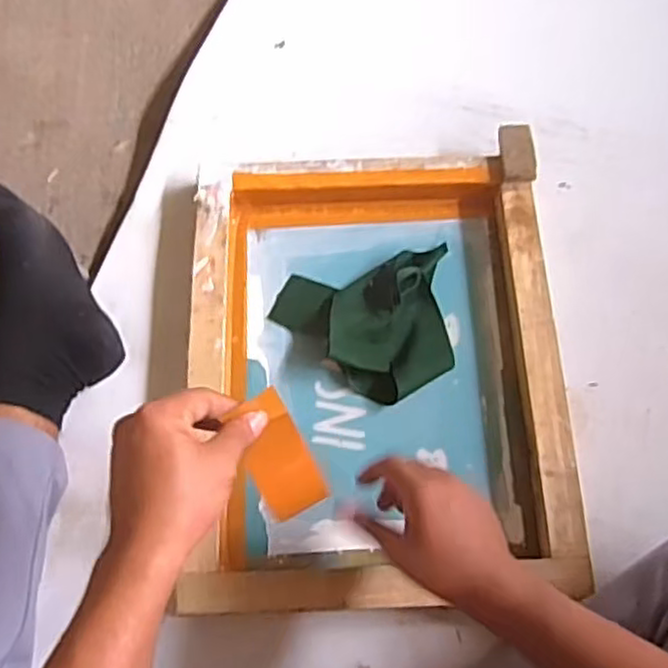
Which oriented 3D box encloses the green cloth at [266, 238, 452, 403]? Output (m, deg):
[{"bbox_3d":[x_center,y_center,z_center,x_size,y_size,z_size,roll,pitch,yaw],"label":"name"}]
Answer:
[{"bbox_3d":[0.032,-0.011,0.751,0.182,0.028,0.164,-1,67,-2],"label":"green cloth"}]

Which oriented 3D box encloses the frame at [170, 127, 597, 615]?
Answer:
[{"bbox_3d":[0.041,0.029,0.723,0.362,0.065,0.461,-1,71,-1],"label":"frame"}]

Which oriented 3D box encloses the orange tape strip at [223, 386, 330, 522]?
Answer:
[{"bbox_3d":[-0.041,0.089,0.521,0.046,0.006,0.090,-29,94,-18],"label":"orange tape strip"}]

